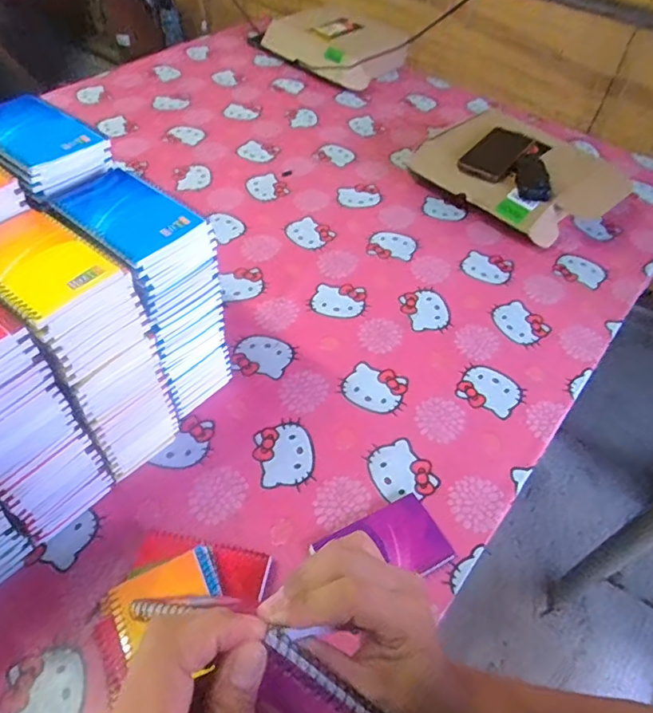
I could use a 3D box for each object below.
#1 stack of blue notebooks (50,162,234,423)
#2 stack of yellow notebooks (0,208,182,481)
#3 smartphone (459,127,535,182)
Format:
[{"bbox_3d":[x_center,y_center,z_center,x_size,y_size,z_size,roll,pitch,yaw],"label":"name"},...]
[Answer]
[{"bbox_3d":[-0.192,-0.059,0.597,0.137,0.260,0.098,34,56,23],"label":"stack of blue notebooks"},{"bbox_3d":[-0.246,-0.002,0.544,0.138,0.256,0.092,34,56,22],"label":"stack of yellow notebooks"},{"bbox_3d":[0.296,-0.356,0.927,0.079,0.014,0.141,30,63,22],"label":"smartphone"}]

